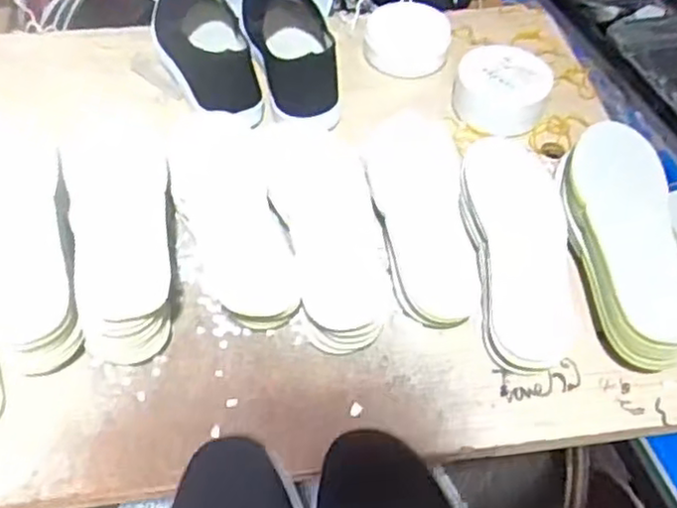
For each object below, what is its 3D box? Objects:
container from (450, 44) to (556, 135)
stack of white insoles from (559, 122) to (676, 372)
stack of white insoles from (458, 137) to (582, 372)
[{"bbox_3d":[0.187,-0.190,0.791,0.105,0.059,0.089,3,49,-1],"label":"container"},{"bbox_3d":[0.269,-0.014,0.665,0.096,0.073,0.263,5,49,1],"label":"stack of white insoles"},{"bbox_3d":[0.171,-0.026,0.680,0.101,0.053,0.283,4,49,0],"label":"stack of white insoles"}]

